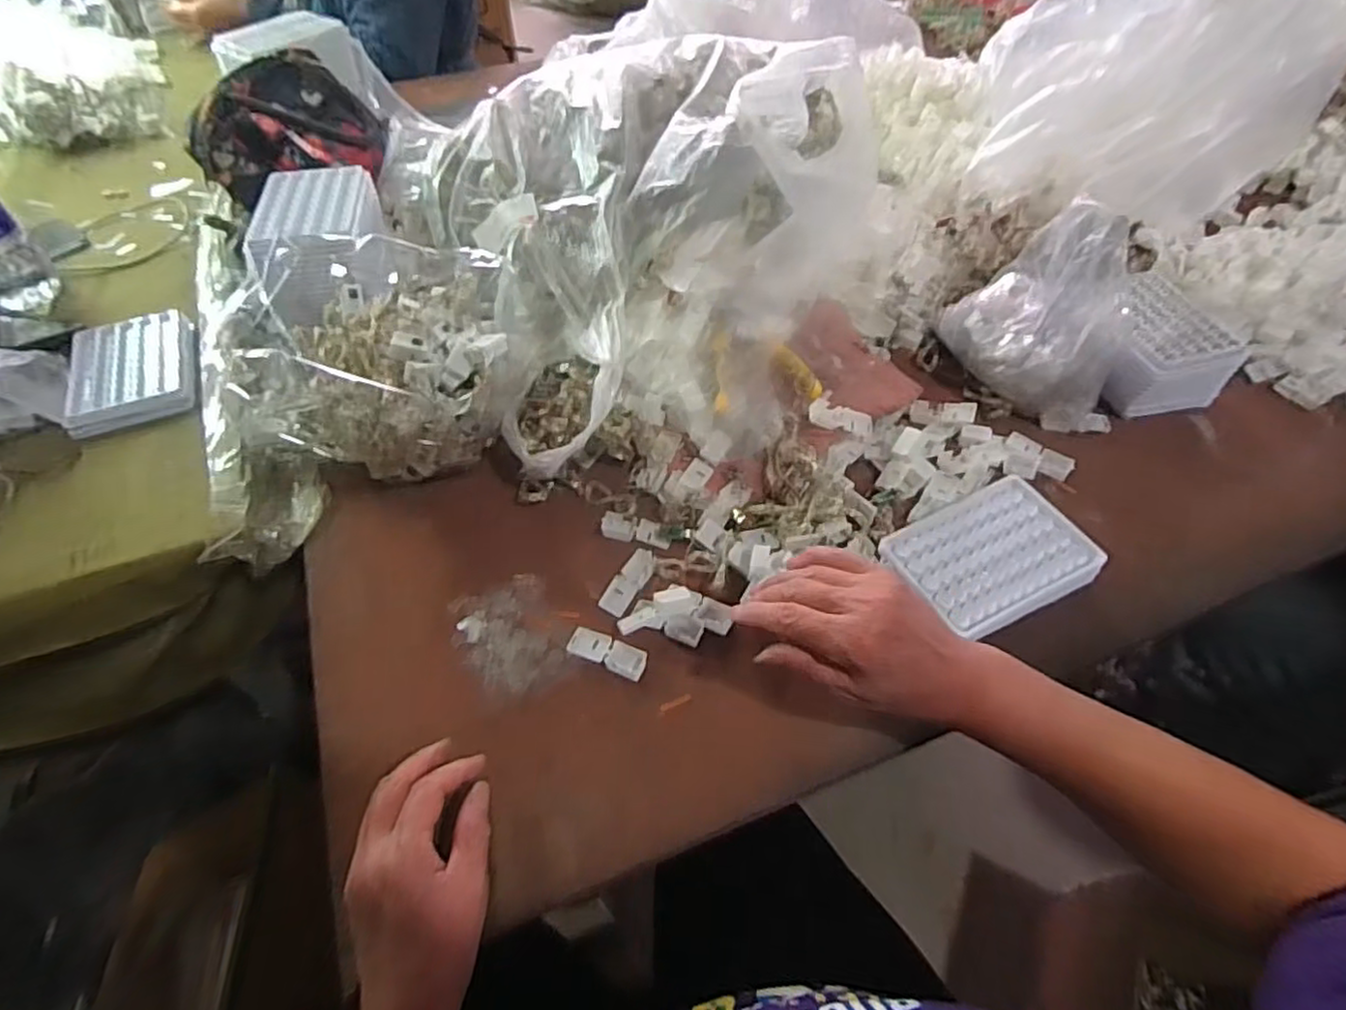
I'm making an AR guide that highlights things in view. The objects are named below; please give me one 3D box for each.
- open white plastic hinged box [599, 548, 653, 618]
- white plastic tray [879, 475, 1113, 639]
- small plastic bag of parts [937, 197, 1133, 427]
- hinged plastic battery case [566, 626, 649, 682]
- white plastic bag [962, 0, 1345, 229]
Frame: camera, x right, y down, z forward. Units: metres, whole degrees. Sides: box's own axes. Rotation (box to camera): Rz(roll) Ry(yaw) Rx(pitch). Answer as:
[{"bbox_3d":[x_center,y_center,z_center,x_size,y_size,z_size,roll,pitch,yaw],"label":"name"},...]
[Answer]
[{"bbox_3d":[-0.033,0.056,0.519,0.021,0.004,0.056,23,56,18],"label":"open white plastic hinged box"},{"bbox_3d":[0.234,0.036,0.514,0.129,0.012,0.099,-24,56,-11],"label":"white plastic tray"},{"bbox_3d":[0.314,-0.169,0.600,0.146,0.136,0.112,24,56,19],"label":"small plastic bag of parts"},{"bbox_3d":[-0.046,0.103,0.487,0.058,0.006,0.022,21,55,16],"label":"hinged plastic battery case"},{"bbox_3d":[0.467,-0.422,0.712,0.288,0.221,0.160,3,52,4],"label":"white plastic bag"}]

